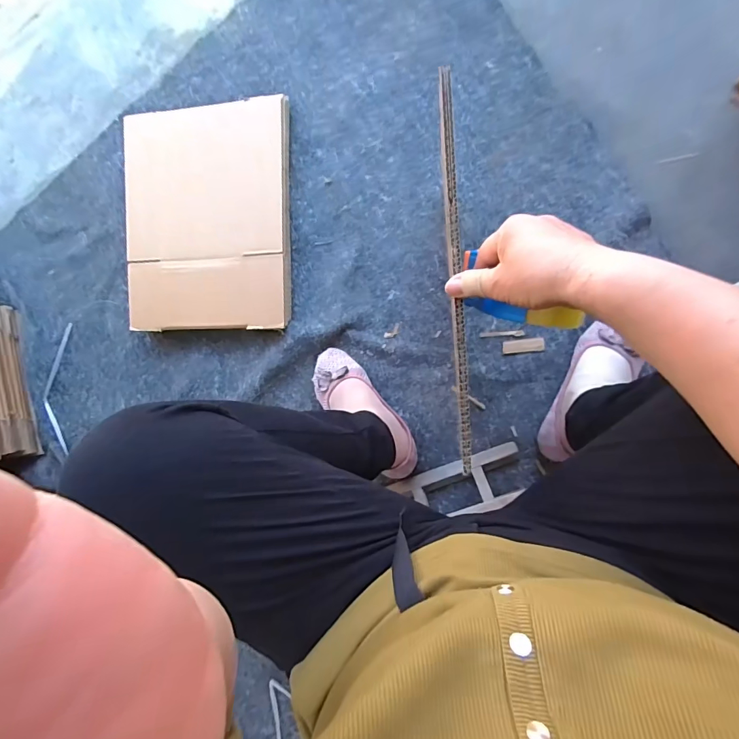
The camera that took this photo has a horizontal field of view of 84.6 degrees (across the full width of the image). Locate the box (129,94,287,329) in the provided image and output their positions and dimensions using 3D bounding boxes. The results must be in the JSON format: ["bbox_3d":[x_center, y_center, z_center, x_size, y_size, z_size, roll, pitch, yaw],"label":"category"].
[{"bbox_3d":[-0.292,-0.268,0.731,0.305,0.046,0.394,0,90,9],"label":"box"}]

